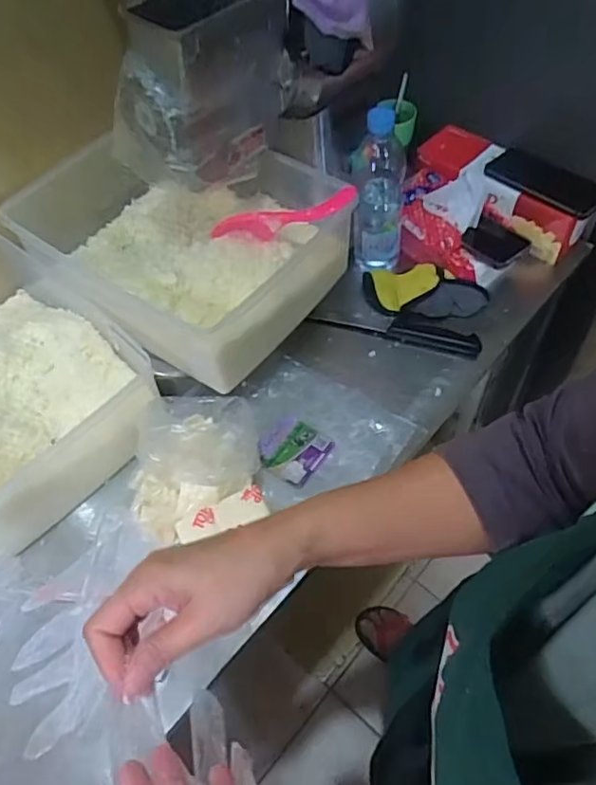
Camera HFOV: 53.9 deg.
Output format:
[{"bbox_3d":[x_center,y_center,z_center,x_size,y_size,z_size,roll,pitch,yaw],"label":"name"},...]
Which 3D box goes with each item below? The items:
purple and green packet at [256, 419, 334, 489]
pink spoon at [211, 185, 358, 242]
[{"bbox_3d":[-0.006,0.068,0.709,0.077,0.008,0.077,28,61,21],"label":"purple and green packet"},{"bbox_3d":[-0.015,-0.208,0.715,0.180,0.053,0.025,-8,53,18],"label":"pink spoon"}]

